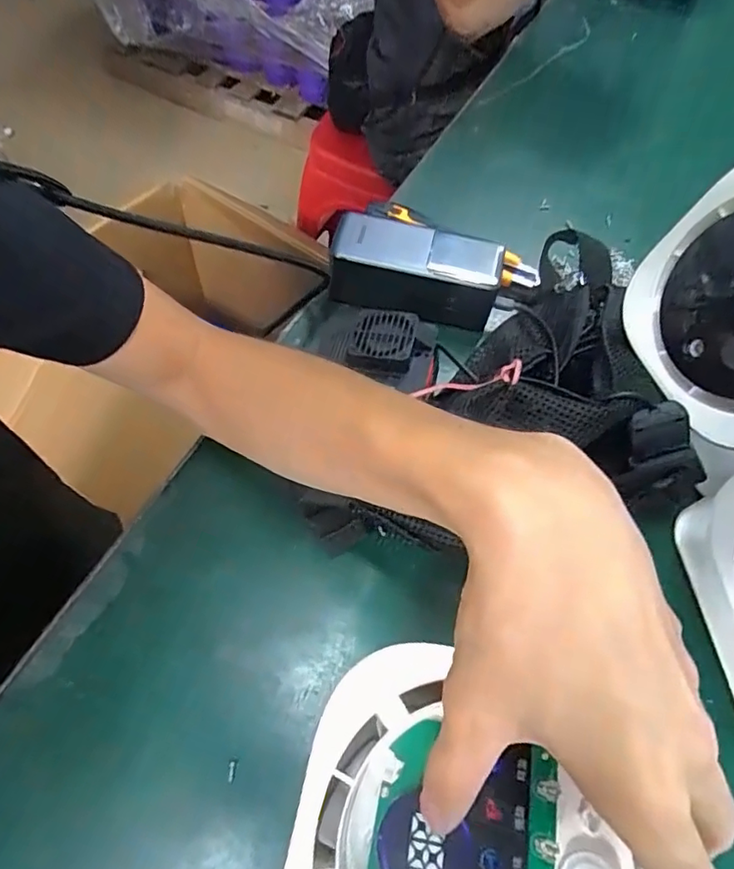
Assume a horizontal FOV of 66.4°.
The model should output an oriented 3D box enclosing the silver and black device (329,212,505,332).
[{"bbox_3d":[0.037,-0.126,0.438,0.129,0.052,0.060,10,60,2],"label":"silver and black device"}]

